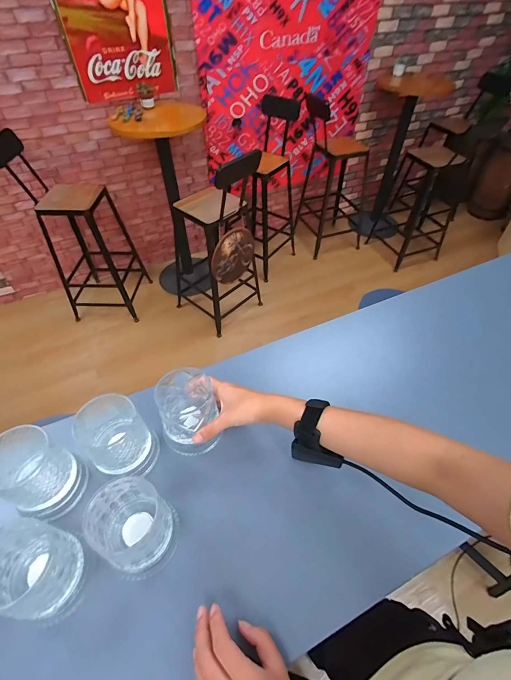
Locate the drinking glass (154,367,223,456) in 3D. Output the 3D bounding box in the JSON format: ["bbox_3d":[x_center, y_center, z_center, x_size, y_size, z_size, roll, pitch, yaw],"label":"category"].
[{"bbox_3d":[-0.096,0.102,0.480,0.078,0.092,0.090,-16,52,-14],"label":"drinking glass"}]

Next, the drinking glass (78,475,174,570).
[{"bbox_3d":[-0.140,0.219,0.394,0.083,0.094,0.088,-28,56,-23],"label":"drinking glass"}]

